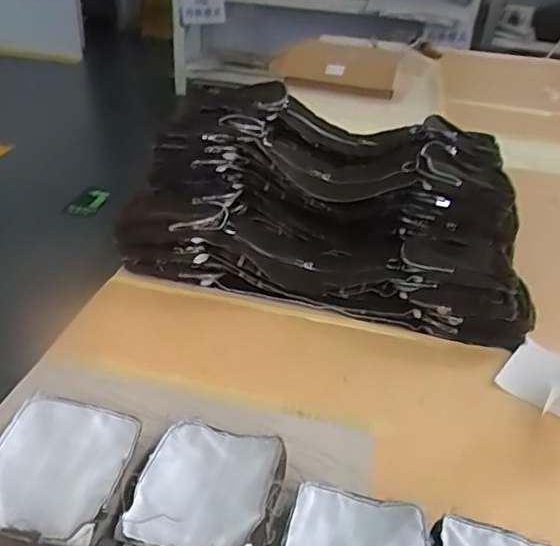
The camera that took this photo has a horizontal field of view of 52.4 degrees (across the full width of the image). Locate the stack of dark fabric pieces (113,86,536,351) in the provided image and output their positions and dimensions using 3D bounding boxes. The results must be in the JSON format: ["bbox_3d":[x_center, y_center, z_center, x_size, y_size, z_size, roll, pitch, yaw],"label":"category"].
[{"bbox_3d":[0.079,-0.108,0.868,0.541,0.187,0.391,10,33,7],"label":"stack of dark fabric pieces"}]

